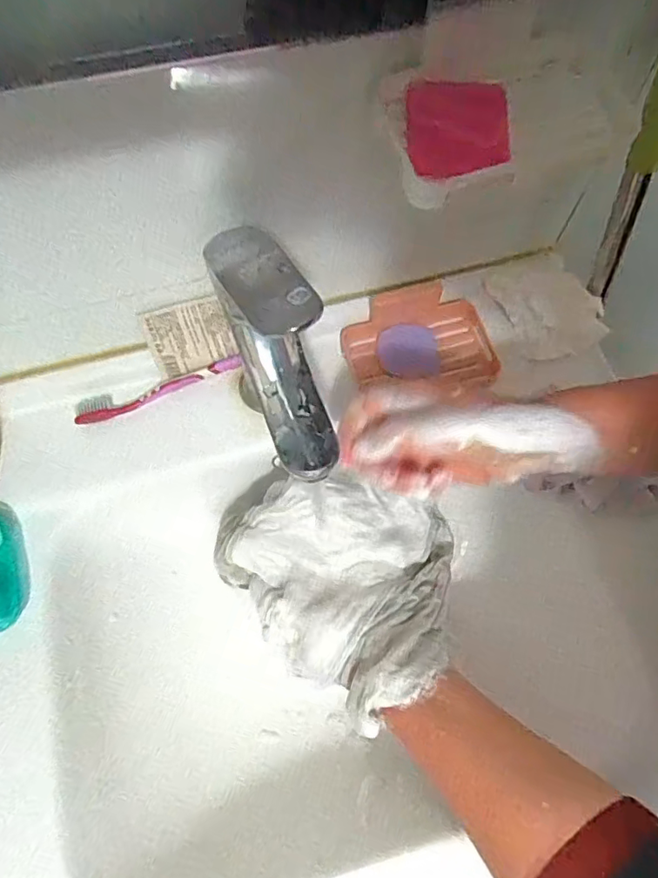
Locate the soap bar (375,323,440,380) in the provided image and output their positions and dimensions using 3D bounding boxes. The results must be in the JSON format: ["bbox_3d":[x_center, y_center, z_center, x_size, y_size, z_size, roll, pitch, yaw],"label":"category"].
[{"bbox_3d":[0.072,-0.082,0.486,0.056,0.011,0.049,0,70,1],"label":"soap bar"}]

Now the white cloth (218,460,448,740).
[{"bbox_3d":[0.018,0.102,0.422,0.166,0.085,0.183,-38,74,-12],"label":"white cloth"}]

